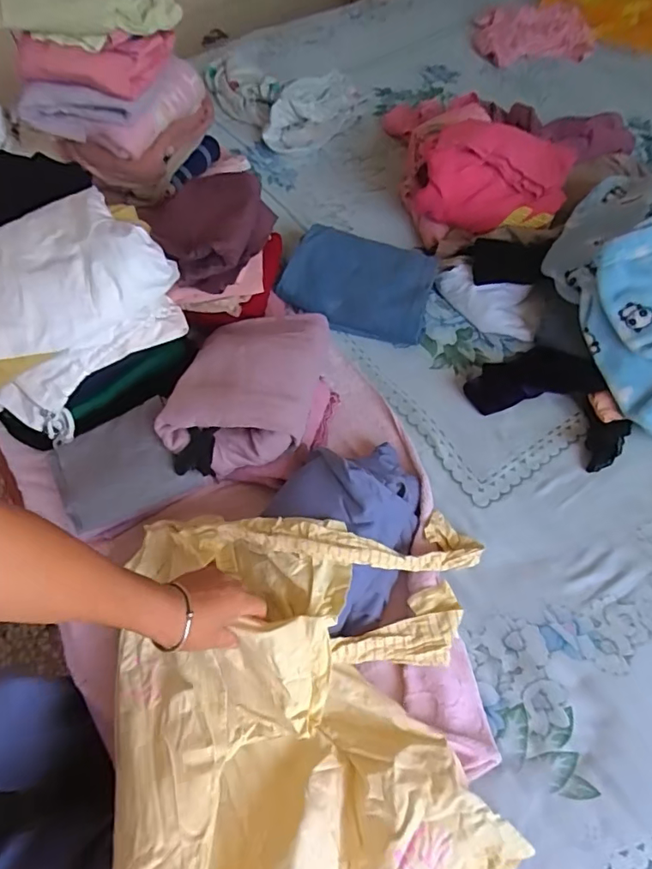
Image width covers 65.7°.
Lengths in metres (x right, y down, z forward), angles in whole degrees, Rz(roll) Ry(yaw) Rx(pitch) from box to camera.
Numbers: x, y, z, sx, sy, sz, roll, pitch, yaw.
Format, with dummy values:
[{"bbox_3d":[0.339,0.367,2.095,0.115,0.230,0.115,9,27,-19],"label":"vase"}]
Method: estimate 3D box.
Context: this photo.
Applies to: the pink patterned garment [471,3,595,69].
[{"bbox_3d":[0.590,-1.169,1.481,0.346,0.098,0.263,-11,60,-5],"label":"pink patterned garment"}]

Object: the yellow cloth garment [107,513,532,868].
[{"bbox_3d":[-0.011,0.321,0.496,0.395,0.162,0.510,-5,60,-2],"label":"yellow cloth garment"}]

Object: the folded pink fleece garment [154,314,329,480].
[{"bbox_3d":[-0.108,-0.081,0.735,0.196,0.072,0.267,11,61,7],"label":"folded pink fleece garment"}]

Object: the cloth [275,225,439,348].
[{"bbox_3d":[0.057,-0.277,0.913,0.259,0.035,0.197,13,80,0],"label":"cloth"}]

